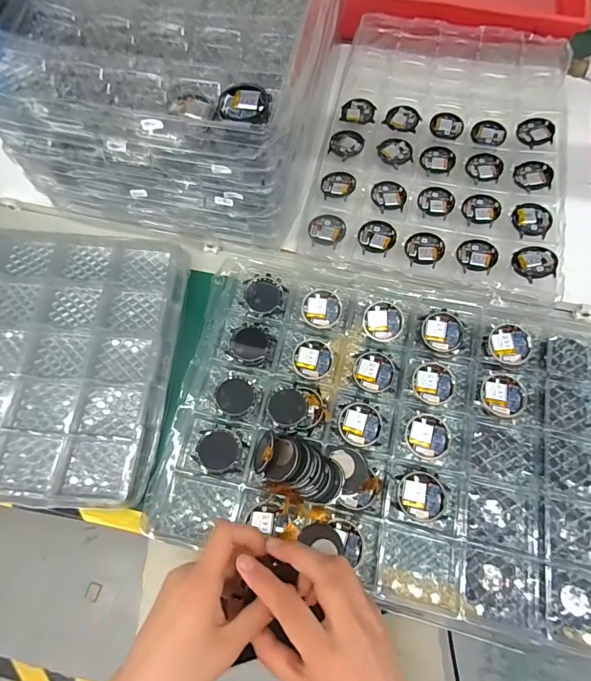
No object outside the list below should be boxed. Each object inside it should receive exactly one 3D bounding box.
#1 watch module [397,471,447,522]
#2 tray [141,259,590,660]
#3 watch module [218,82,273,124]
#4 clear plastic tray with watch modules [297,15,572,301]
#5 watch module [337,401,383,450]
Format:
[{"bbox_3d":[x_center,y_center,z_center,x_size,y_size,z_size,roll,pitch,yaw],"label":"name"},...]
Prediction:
[{"bbox_3d":[0.121,0.149,0.379,0.042,0.011,0.043,-37,73,-13],"label":"watch module"},{"bbox_3d":[0.105,0.083,0.396,0.440,0.028,0.306,11,69,5],"label":"tray"},{"bbox_3d":[-0.045,-0.214,0.356,0.048,0.006,0.044,6,69,3],"label":"watch module"},{"bbox_3d":[0.195,-0.265,0.522,0.293,0.024,0.427,13,69,6],"label":"clear plastic tray with watch modules"},{"bbox_3d":[0.067,0.087,0.408,0.043,0.004,0.044,15,70,6],"label":"watch module"}]

